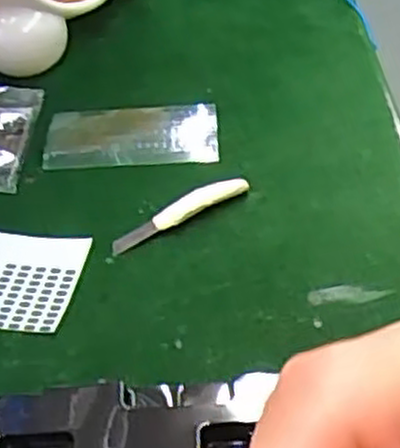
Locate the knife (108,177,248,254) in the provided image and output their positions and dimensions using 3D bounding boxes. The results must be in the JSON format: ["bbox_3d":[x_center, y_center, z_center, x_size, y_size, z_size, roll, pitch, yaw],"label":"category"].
[{"bbox_3d":[-0.011,-0.008,0.445,0.086,0.013,0.013,-25,48,-21],"label":"knife"}]

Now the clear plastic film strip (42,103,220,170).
[{"bbox_3d":[-0.045,-0.056,0.510,0.113,0.009,0.057,-6,46,6],"label":"clear plastic film strip"}]

